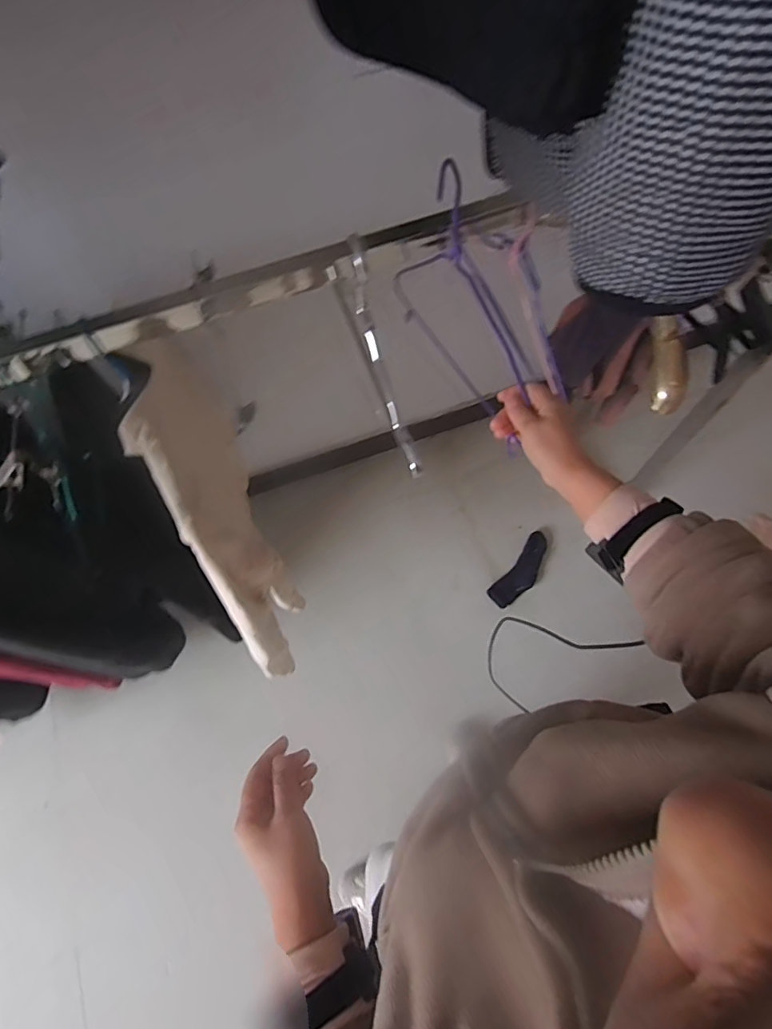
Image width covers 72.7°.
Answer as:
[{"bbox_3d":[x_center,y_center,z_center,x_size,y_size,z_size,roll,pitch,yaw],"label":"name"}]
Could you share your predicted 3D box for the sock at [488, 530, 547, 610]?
[{"bbox_3d":[0.380,0.154,1.445,0.082,0.033,0.241,37,74,16],"label":"sock"}]

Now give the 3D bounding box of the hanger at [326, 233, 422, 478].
[{"bbox_3d":[-0.028,-0.253,0.690,0.015,0.233,0.394,-18,68,-5],"label":"hanger"}]

